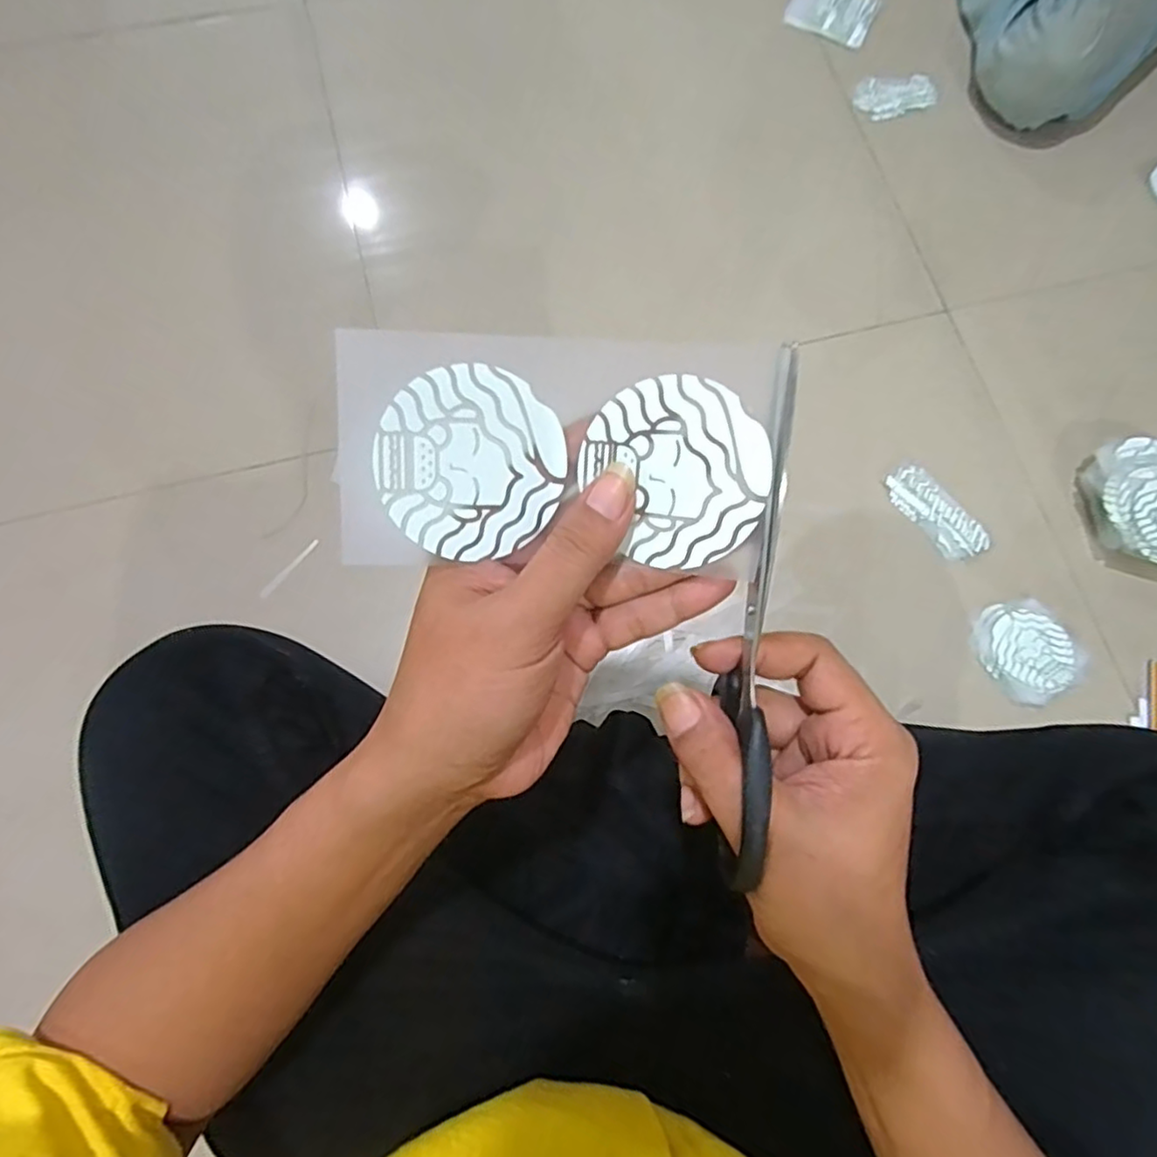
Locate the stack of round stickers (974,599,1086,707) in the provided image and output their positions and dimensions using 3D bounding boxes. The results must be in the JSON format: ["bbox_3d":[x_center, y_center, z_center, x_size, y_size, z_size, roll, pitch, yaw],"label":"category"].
[{"bbox_3d":[0.418,0.065,0.607,0.083,0.012,0.090,-38,80,-8],"label":"stack of round stickers"}]

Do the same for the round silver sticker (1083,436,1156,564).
[{"bbox_3d":[0.538,-0.071,0.624,0.093,0.051,0.125,-8,75,-4],"label":"round silver sticker"}]

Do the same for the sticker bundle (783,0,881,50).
[{"bbox_3d":[0.318,-0.710,0.810,0.101,0.006,0.092,27,78,6],"label":"sticker bundle"}]

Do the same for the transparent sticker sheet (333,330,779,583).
[{"bbox_3d":[-0.008,-0.042,0.231,0.146,0.020,0.078,3,102,-1],"label":"transparent sticker sheet"}]

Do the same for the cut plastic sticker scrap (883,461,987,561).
[{"bbox_3d":[0.353,-0.066,0.640,0.048,0.004,0.110,-41,80,-9],"label":"cut plastic sticker scrap"}]

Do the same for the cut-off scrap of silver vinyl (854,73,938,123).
[{"bbox_3d":[0.378,-0.581,0.778,0.101,0.006,0.061,-22,78,-5],"label":"cut-off scrap of silver vinyl"}]

